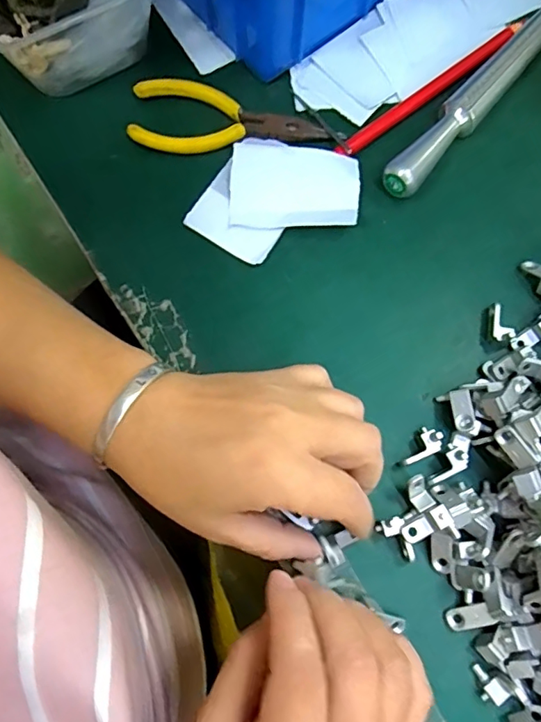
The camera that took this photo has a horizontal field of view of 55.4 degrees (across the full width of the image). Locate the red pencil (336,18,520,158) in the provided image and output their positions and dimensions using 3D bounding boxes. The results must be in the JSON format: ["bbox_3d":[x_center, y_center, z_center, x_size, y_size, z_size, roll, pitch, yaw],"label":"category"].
[{"bbox_3d":[0.099,-0.169,0.319,0.148,0.005,0.011,-37,78,-9],"label":"red pencil"}]

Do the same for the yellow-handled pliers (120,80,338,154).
[{"bbox_3d":[-0.023,-0.151,0.314,0.123,0.009,0.046,-4,75,-1],"label":"yellow-handled pliers"}]

